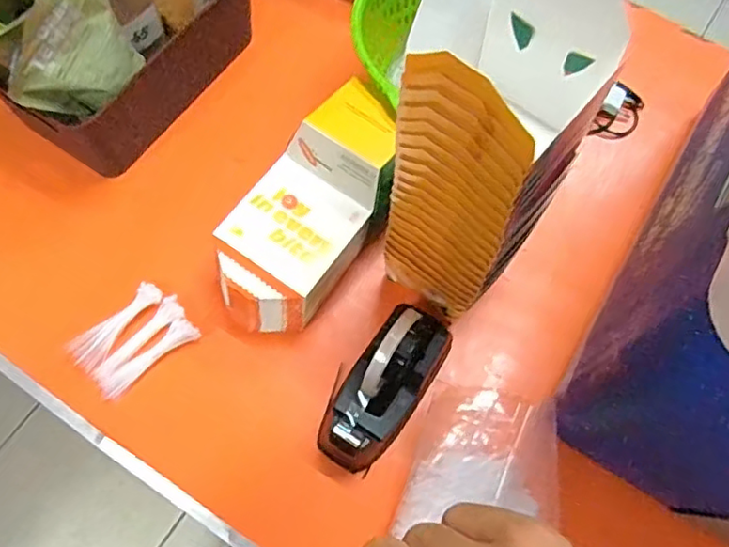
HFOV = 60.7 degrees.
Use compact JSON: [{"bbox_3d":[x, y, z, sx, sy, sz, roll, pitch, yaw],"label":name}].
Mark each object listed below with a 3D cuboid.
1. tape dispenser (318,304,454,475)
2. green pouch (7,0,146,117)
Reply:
[{"bbox_3d":[0.018,0.099,0.564,0.074,0.094,0.153,31,70,9],"label":"tape dispenser"},{"bbox_3d":[-0.262,-0.197,0.561,0.043,0.123,0.130,31,70,9],"label":"green pouch"}]

